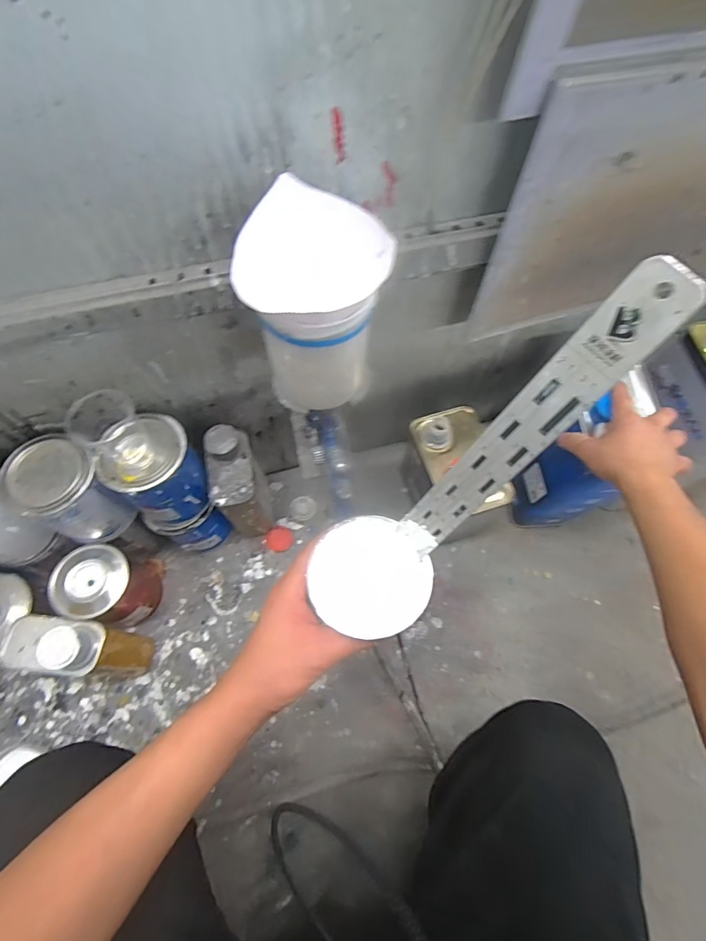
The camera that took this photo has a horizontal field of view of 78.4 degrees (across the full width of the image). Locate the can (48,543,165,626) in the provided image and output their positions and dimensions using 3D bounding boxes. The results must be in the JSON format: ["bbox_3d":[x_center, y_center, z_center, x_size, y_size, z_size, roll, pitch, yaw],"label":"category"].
[{"bbox_3d":[-0.356,0.172,0.648,0.095,0.145,0.103,0,65,-1],"label":"can"}]

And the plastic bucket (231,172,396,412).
[{"bbox_3d":[-0.033,-0.122,0.358,0.111,0.137,0.129,14,66,6],"label":"plastic bucket"}]

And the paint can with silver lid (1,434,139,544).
[{"bbox_3d":[-0.370,0.030,0.573,0.111,0.131,0.100,25,67,10],"label":"paint can with silver lid"}]

